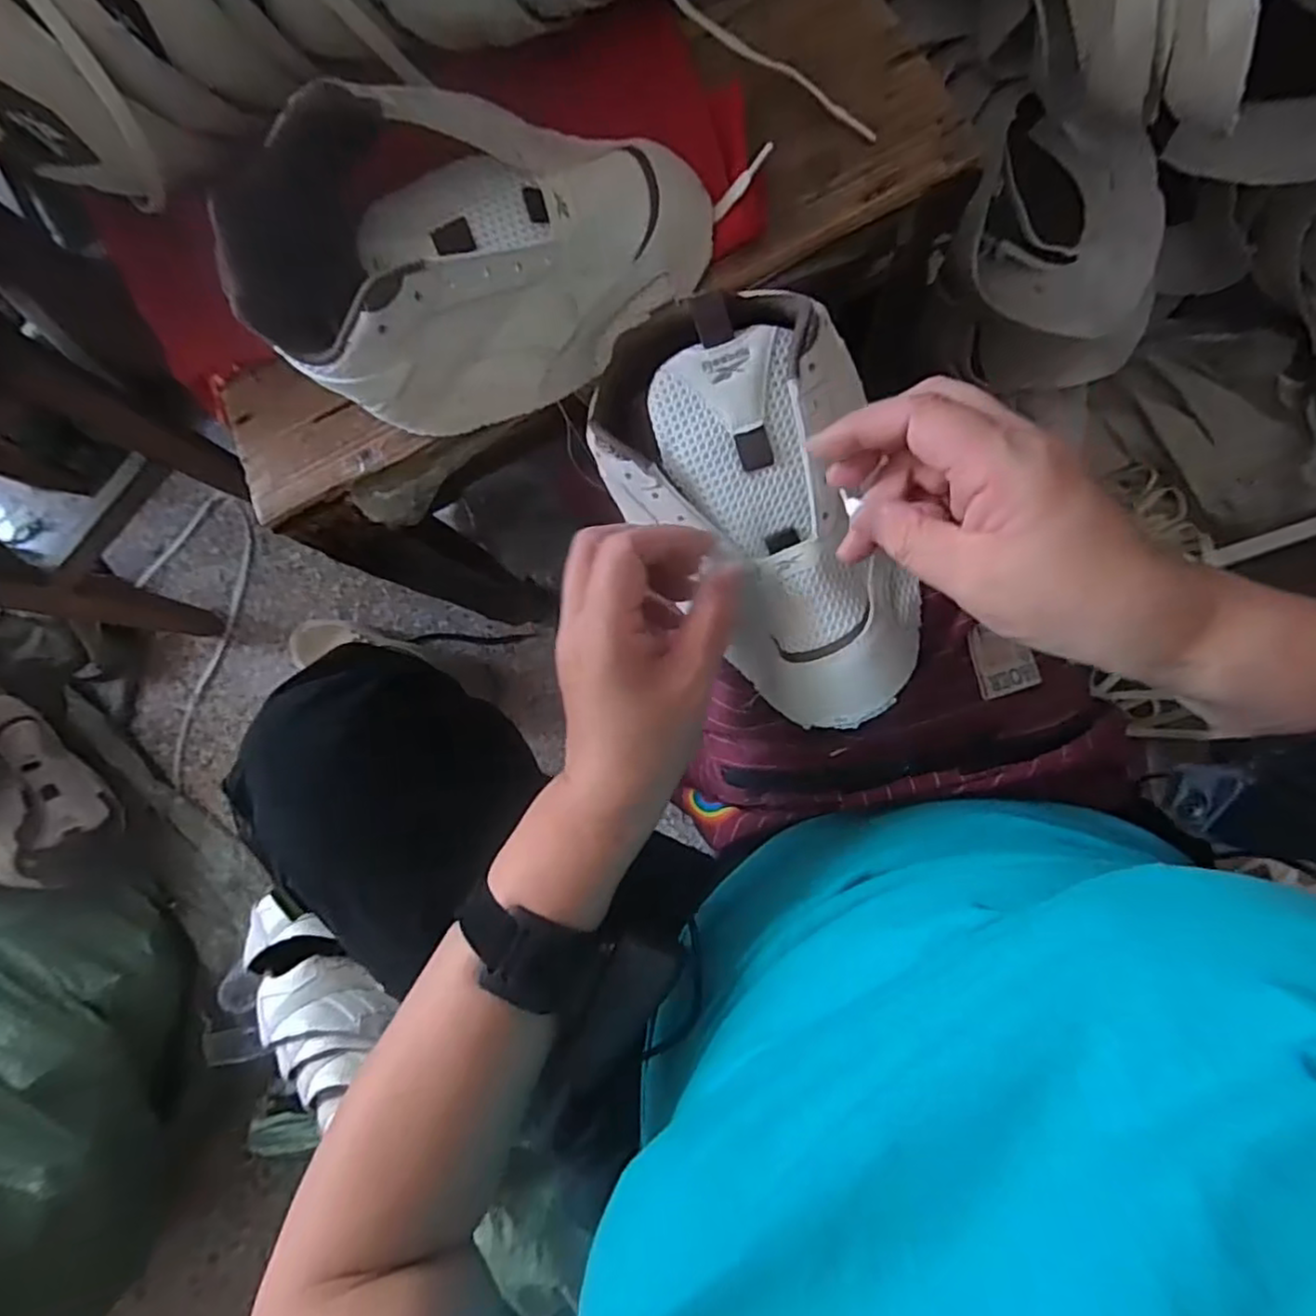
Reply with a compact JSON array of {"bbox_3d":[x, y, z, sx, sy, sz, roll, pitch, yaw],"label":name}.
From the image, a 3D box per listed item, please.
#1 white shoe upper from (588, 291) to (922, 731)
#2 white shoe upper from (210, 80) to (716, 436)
[{"bbox_3d":[0.054,-0.071,0.341,0.126,0.049,0.209,-25,91,5],"label":"white shoe upper"},{"bbox_3d":[-0.084,-0.202,0.331,0.217,0.086,0.132,-20,83,6],"label":"white shoe upper"}]

